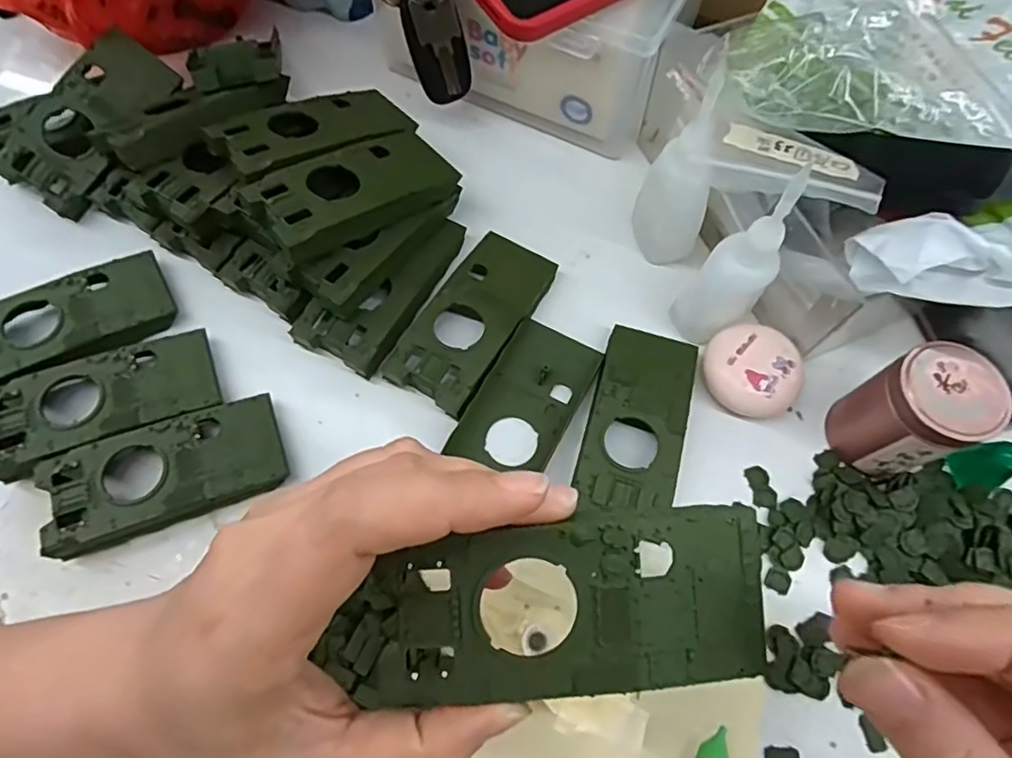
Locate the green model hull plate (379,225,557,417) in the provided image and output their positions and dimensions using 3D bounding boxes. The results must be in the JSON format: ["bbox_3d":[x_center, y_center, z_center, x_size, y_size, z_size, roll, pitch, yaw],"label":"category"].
[{"bbox_3d":[-0.016,-0.031,0.320,0.047,0.018,0.104,29,69,10],"label":"green model hull plate"}]

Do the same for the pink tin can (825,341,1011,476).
[{"bbox_3d":[0.185,0.016,0.278,0.044,0.064,0.042,1,67,-1],"label":"pink tin can"}]

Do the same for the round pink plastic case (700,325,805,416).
[{"bbox_3d":[0.125,-0.003,0.309,0.047,0.023,0.046,1,67,-1],"label":"round pink plastic case"}]

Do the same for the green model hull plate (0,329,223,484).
[{"bbox_3d":[-0.196,0.010,0.298,0.103,0.016,0.048,-23,69,-11],"label":"green model hull plate"}]

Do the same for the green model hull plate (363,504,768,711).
[{"bbox_3d":[0.018,0.061,0.163,0.106,0.004,0.046,-5,87,-4],"label":"green model hull plate"}]

